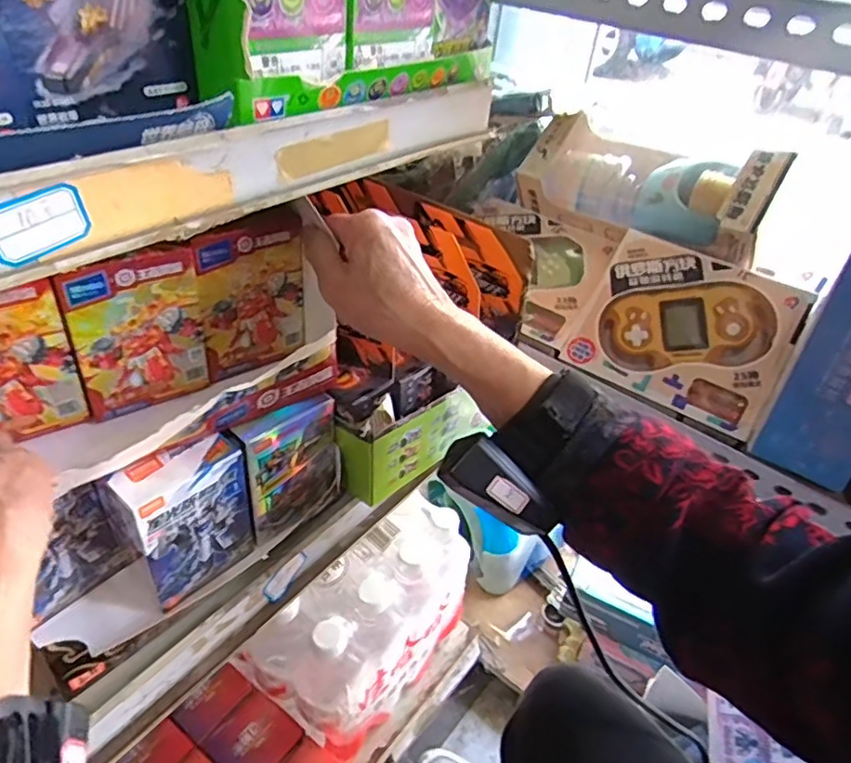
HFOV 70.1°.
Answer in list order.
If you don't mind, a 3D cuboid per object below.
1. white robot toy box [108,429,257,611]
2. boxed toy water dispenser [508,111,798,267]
[{"bbox_3d":[-0.151,0.088,0.393,0.073,0.099,0.038,-28,51,-37],"label":"white robot toy box"},{"bbox_3d":[0.214,-0.190,0.588,0.232,0.083,0.090,31,44,26],"label":"boxed toy water dispenser"}]

